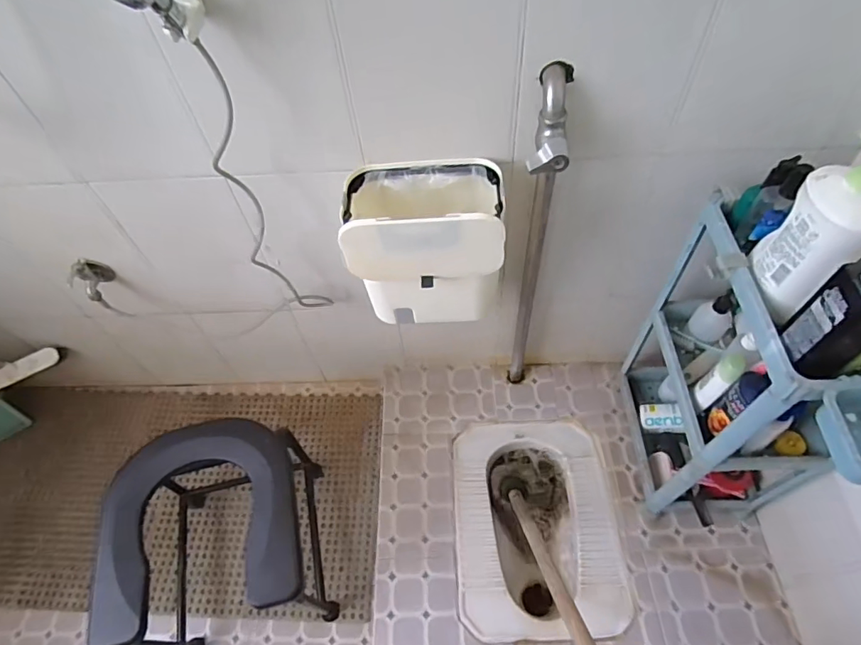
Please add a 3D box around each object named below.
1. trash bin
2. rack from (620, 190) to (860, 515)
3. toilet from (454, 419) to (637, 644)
[{"bbox_3d":[-0.008,-0.142,0.901,0.248,0.271,0.186,-5,55,2],"label":"trash bin"},{"bbox_3d":[0.583,0.086,0.998,0.266,0.641,0.415,-5,55,1],"label":"rack"},{"bbox_3d":[0.247,0.489,1.231,0.368,0.153,0.478,-4,56,3],"label":"toilet"}]

